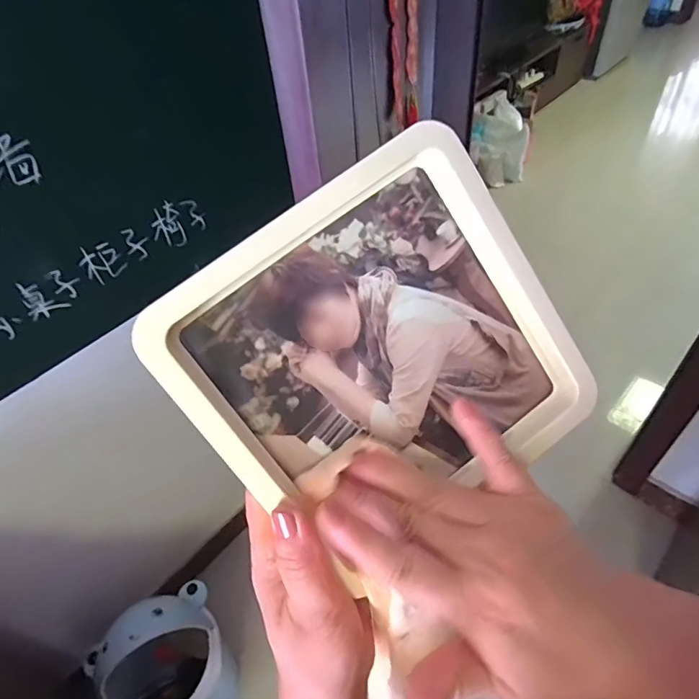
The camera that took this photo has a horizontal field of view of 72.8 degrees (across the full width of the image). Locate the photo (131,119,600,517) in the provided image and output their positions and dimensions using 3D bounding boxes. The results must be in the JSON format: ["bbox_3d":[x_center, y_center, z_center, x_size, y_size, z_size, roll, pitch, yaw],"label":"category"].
[{"bbox_3d":[0.018,0.007,0.238,0.173,0.171,0.020,-36,13,-8],"label":"photo"}]

